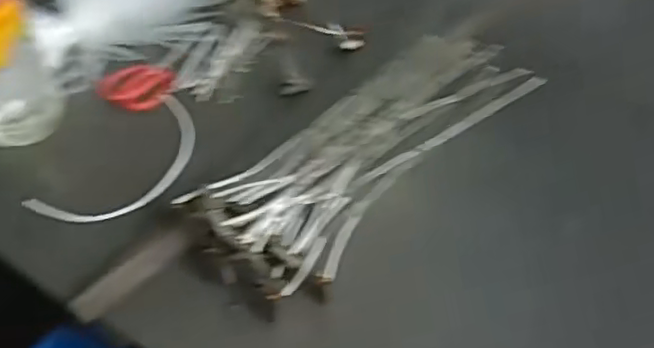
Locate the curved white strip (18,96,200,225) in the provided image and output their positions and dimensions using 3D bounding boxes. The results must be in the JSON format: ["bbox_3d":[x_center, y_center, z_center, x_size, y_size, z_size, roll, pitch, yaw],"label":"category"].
[{"bbox_3d":[-0.256,-0.011,0.869,0.139,0.022,0.250,25,52,24],"label":"curved white strip"}]

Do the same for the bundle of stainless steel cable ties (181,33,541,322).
[{"bbox_3d":[0.077,-0.063,0.873,0.234,0.049,0.606,33,55,29],"label":"bundle of stainless steel cable ties"}]

